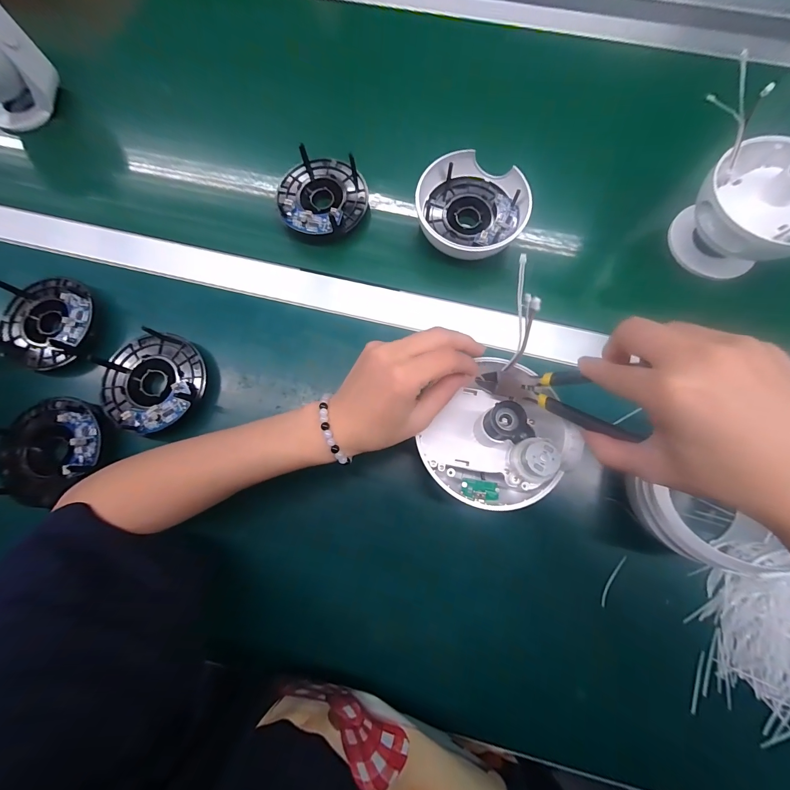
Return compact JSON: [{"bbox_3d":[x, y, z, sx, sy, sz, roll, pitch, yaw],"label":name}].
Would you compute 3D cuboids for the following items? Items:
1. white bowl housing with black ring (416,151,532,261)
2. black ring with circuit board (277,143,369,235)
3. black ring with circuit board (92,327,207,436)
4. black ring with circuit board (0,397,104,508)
[{"bbox_3d":[0.084,-0.205,0.369,0.115,0.040,0.108,0,79,-1],"label":"white bowl housing with black ring"},{"bbox_3d":[-0.082,-0.228,0.381,0.098,0.033,0.100,0,79,-1],"label":"black ring with circuit board"},{"bbox_3d":[-0.245,-0.013,0.343,0.103,0.034,0.098,0,79,-1],"label":"black ring with circuit board"},{"bbox_3d":[-0.337,0.053,0.324,0.105,0.028,0.094,-30,81,-6],"label":"black ring with circuit board"}]

